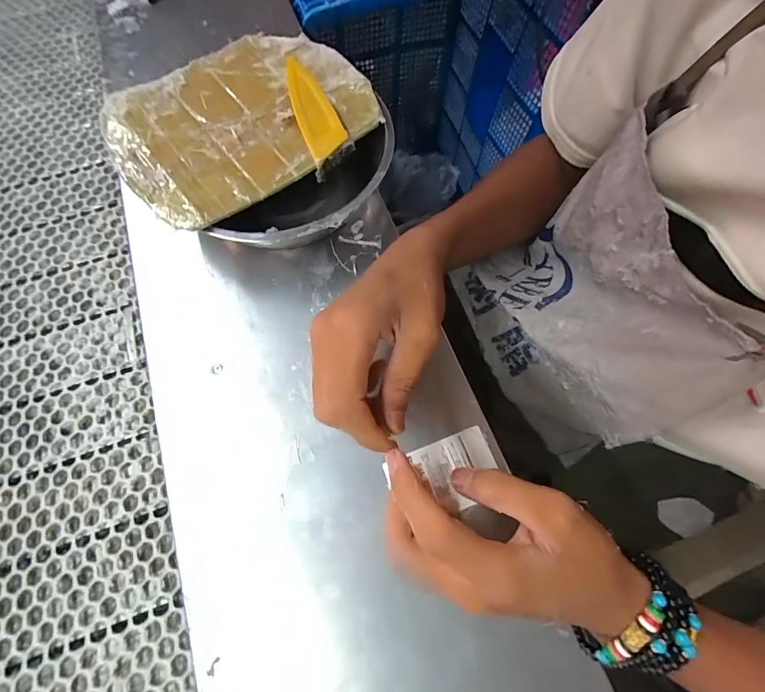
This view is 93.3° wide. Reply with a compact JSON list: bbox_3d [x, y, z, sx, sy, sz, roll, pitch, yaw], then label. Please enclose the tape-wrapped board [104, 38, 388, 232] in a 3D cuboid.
[{"bbox_3d":[-0.120,-0.197,0.310,0.208,0.011,0.157,-36,74,-13],"label":"tape-wrapped board"}]

